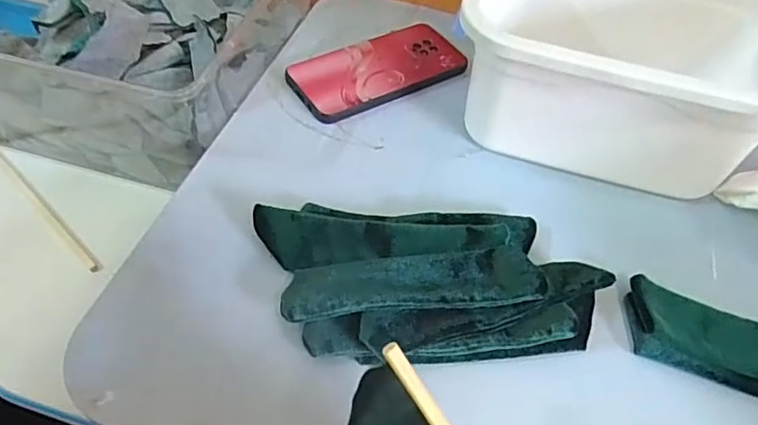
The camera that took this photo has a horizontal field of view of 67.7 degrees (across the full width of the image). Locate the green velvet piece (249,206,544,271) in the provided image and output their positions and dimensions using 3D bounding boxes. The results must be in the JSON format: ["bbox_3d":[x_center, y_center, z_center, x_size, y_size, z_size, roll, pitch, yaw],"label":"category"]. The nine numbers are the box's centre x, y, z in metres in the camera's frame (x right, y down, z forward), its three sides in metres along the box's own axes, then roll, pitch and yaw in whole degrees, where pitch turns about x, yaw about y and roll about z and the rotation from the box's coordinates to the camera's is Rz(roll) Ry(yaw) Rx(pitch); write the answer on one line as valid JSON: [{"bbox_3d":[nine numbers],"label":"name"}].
[{"bbox_3d":[0.016,0.011,0.414,0.203,0.026,0.054,-6,52,-6],"label":"green velvet piece"}]

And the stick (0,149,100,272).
[{"bbox_3d":[-0.307,-0.012,0.507,0.200,0.013,0.009,37,59,25],"label":"stick"}]

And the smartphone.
[{"bbox_3d":[-0.002,-0.137,0.530,0.161,0.011,0.081,-24,56,-19],"label":"smartphone"}]

